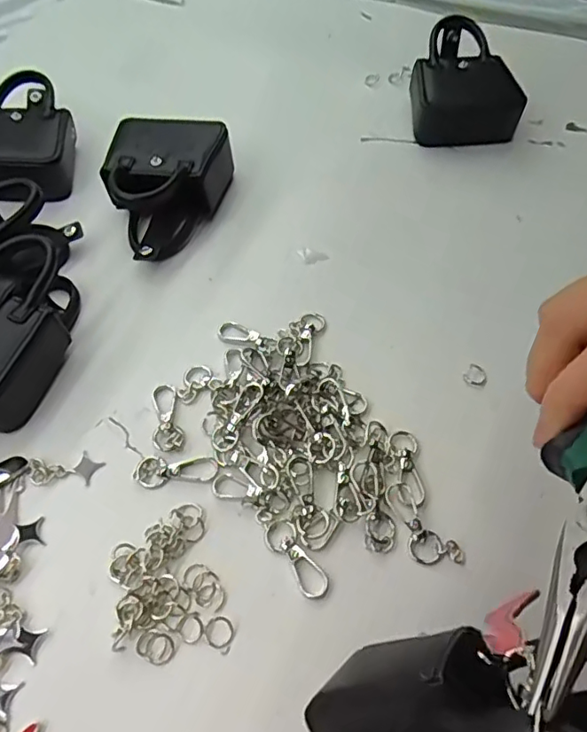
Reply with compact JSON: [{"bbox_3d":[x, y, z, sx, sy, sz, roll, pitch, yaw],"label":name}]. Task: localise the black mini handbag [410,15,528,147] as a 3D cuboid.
[{"bbox_3d":[0.131,-0.215,0.437,0.080,0.050,0.094,8,57,3],"label":"black mini handbag"}]

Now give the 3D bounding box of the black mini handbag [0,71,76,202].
[{"bbox_3d":[-0.194,-0.163,0.403,0.072,0.035,0.106,-2,57,-3],"label":"black mini handbag"}]

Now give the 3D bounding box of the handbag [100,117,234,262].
[{"bbox_3d":[-0.089,-0.117,0.373,0.077,0.041,0.109,12,57,5],"label":"handbag"}]

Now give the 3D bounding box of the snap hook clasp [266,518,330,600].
[{"bbox_3d":[0.001,0.088,0.261,0.015,0.004,0.040,-29,62,-19],"label":"snap hook clasp"}]

